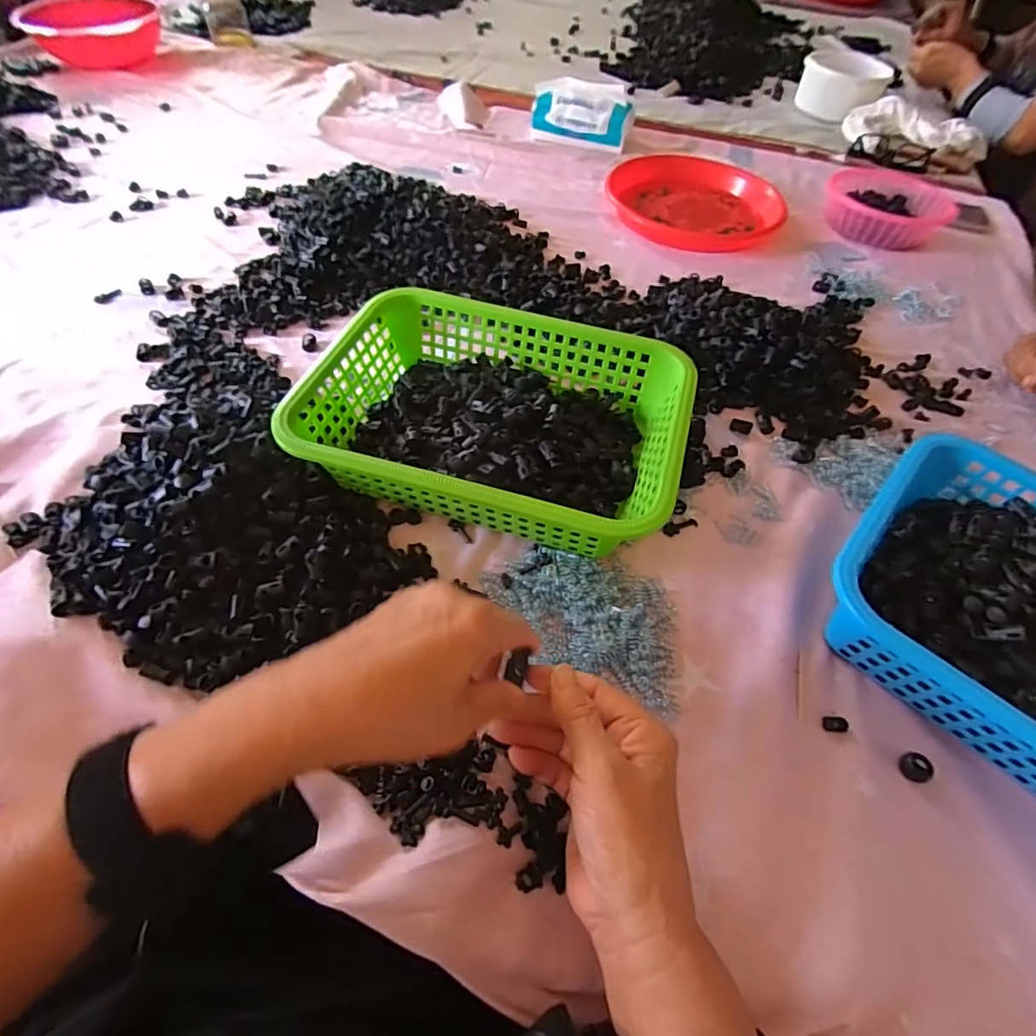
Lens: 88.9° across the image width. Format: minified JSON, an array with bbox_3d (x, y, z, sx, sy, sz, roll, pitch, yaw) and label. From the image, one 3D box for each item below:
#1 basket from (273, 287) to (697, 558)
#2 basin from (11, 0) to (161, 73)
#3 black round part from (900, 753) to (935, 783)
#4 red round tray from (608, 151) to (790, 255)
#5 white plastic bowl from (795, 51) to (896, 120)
[{"bbox_3d":[-0.016,-0.082,0.453,0.295,0.083,0.207,16,56,7],"label":"basket"},{"bbox_3d":[-0.793,-0.916,0.990,0.228,0.074,0.202,-19,59,-16],"label":"basin"},{"bbox_3d":[0.261,0.163,0.345,0.018,0.006,0.018,2,56,-3],"label":"black round part"},{"bbox_3d":[0.247,-0.484,0.781,0.218,0.032,0.248,-7,57,-8],"label":"red round tray"},{"bbox_3d":[0.632,-0.848,1.037,0.154,0.079,0.149,2,56,-3],"label":"white plastic bowl"}]

